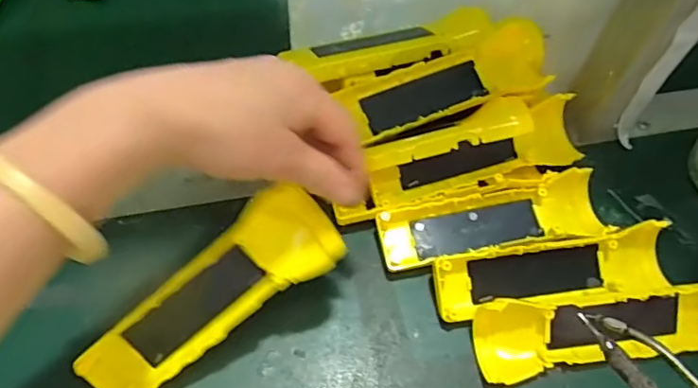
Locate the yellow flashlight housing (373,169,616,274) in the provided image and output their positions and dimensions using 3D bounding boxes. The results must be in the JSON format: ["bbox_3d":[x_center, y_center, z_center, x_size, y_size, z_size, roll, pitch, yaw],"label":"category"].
[{"bbox_3d":[0.104,0.020,0.386,0.162,0.020,0.046,-9,61,-6],"label":"yellow flashlight housing"}]

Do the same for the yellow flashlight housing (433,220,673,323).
[{"bbox_3d":[0.140,0.055,0.363,0.161,0.027,0.043,-8,61,-6],"label":"yellow flashlight housing"}]

